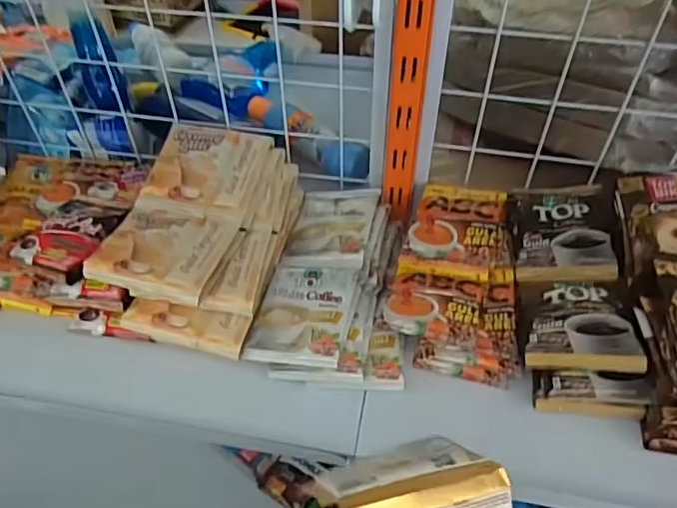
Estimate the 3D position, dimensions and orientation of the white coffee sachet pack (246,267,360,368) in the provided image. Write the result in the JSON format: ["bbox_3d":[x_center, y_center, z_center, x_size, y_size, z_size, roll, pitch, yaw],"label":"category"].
[{"bbox_3d":[-0.031,0.051,0.499,0.082,0.019,0.098,9,49,9],"label":"white coffee sachet pack"}]

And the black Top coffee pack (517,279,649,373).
[{"bbox_3d":[0.202,0.055,0.470,0.089,0.020,0.097,-2,40,15],"label":"black Top coffee pack"}]

